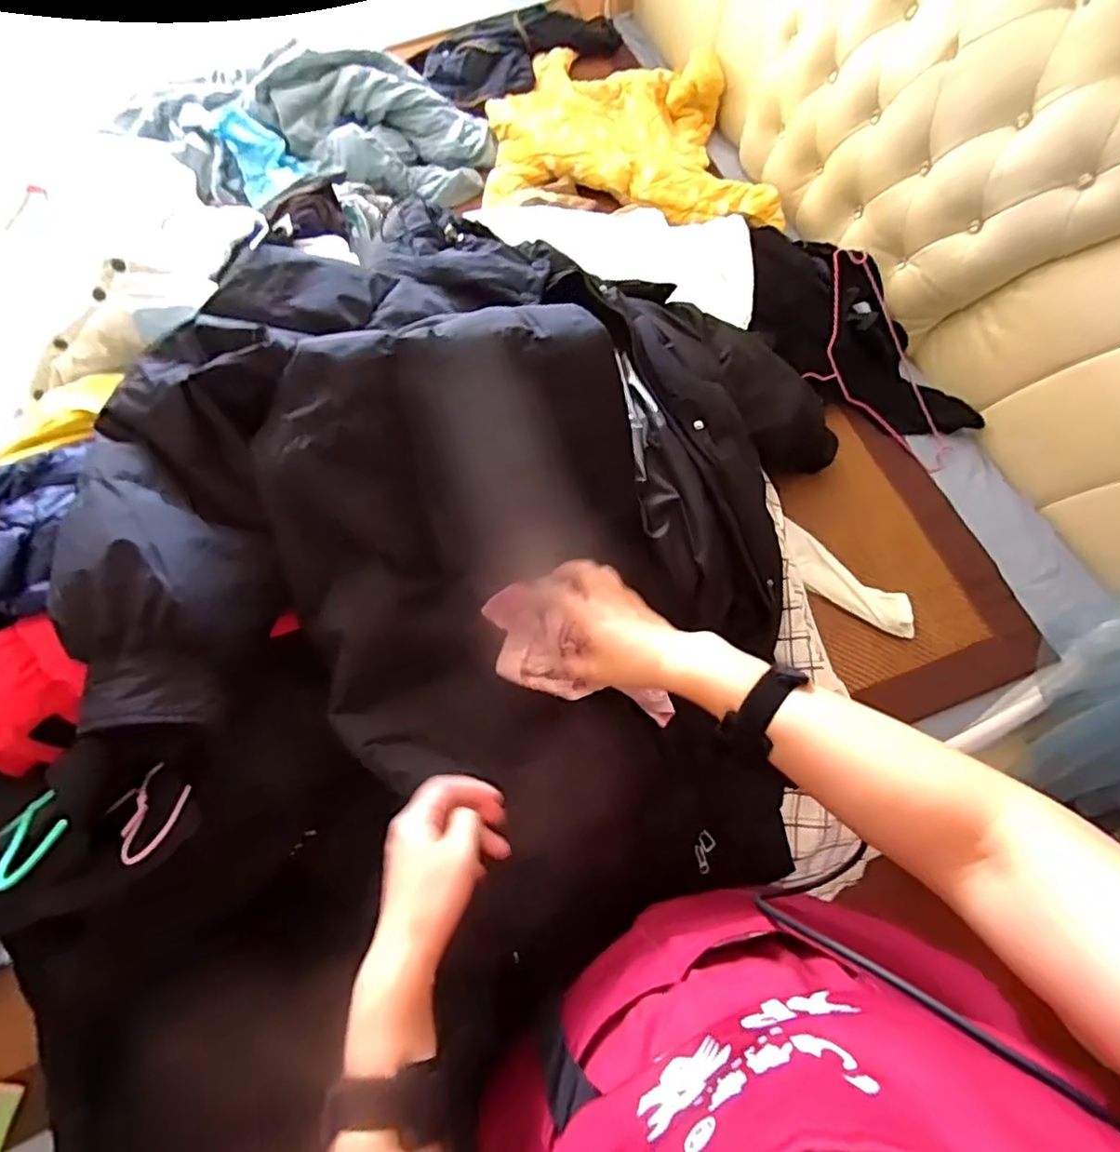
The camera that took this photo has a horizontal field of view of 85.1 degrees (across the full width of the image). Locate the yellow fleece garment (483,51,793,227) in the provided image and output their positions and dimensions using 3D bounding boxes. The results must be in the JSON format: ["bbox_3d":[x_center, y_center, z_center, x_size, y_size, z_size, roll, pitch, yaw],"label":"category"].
[{"bbox_3d":[0.143,-0.905,1.242,0.553,0.095,0.461,3,68,0],"label":"yellow fleece garment"}]

